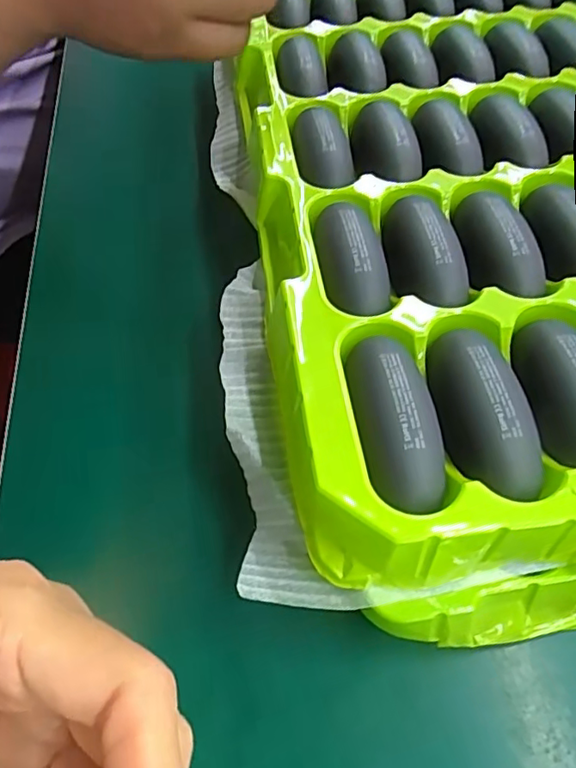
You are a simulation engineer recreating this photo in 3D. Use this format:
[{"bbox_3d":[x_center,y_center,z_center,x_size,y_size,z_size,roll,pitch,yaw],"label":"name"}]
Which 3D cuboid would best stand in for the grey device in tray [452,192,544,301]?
[{"bbox_3d":[0.085,-0.057,0.223,0.029,0.017,0.058,1,54,1],"label":"grey device in tray"}]

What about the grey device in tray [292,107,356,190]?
[{"bbox_3d":[0.016,-0.109,0.258,0.025,0.018,0.061,-5,54,-3],"label":"grey device in tray"}]

